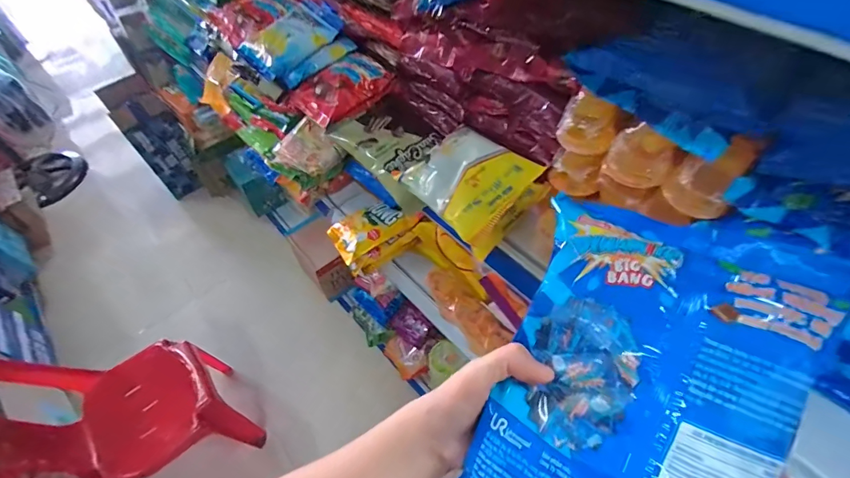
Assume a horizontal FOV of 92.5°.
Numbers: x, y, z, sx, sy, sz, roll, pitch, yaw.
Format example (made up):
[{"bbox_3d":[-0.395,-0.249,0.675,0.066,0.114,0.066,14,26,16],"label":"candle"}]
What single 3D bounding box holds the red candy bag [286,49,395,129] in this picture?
[{"bbox_3d":[-0.144,-0.260,0.689,0.145,0.049,0.120,-33,58,-20],"label":"red candy bag"}]

